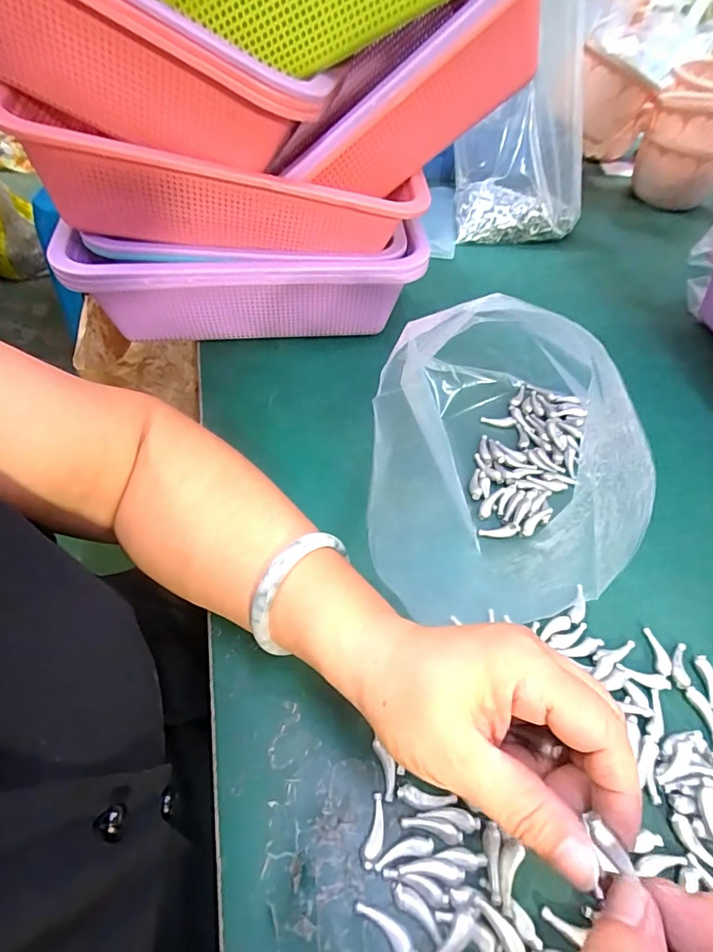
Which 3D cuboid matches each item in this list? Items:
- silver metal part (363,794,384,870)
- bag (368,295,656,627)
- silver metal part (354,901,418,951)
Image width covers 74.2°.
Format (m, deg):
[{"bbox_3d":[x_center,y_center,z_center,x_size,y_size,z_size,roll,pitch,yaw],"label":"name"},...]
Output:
[{"bbox_3d":[0.009,0.172,0.229,0.008,0.004,0.029,13,52,5],"label":"silver metal part"},{"bbox_3d":[0.106,-0.046,0.325,0.154,0.132,0.238,16,52,7],"label":"bag"},{"bbox_3d":[0.014,0.199,0.208,0.031,0.004,0.009,34,57,20],"label":"silver metal part"}]

